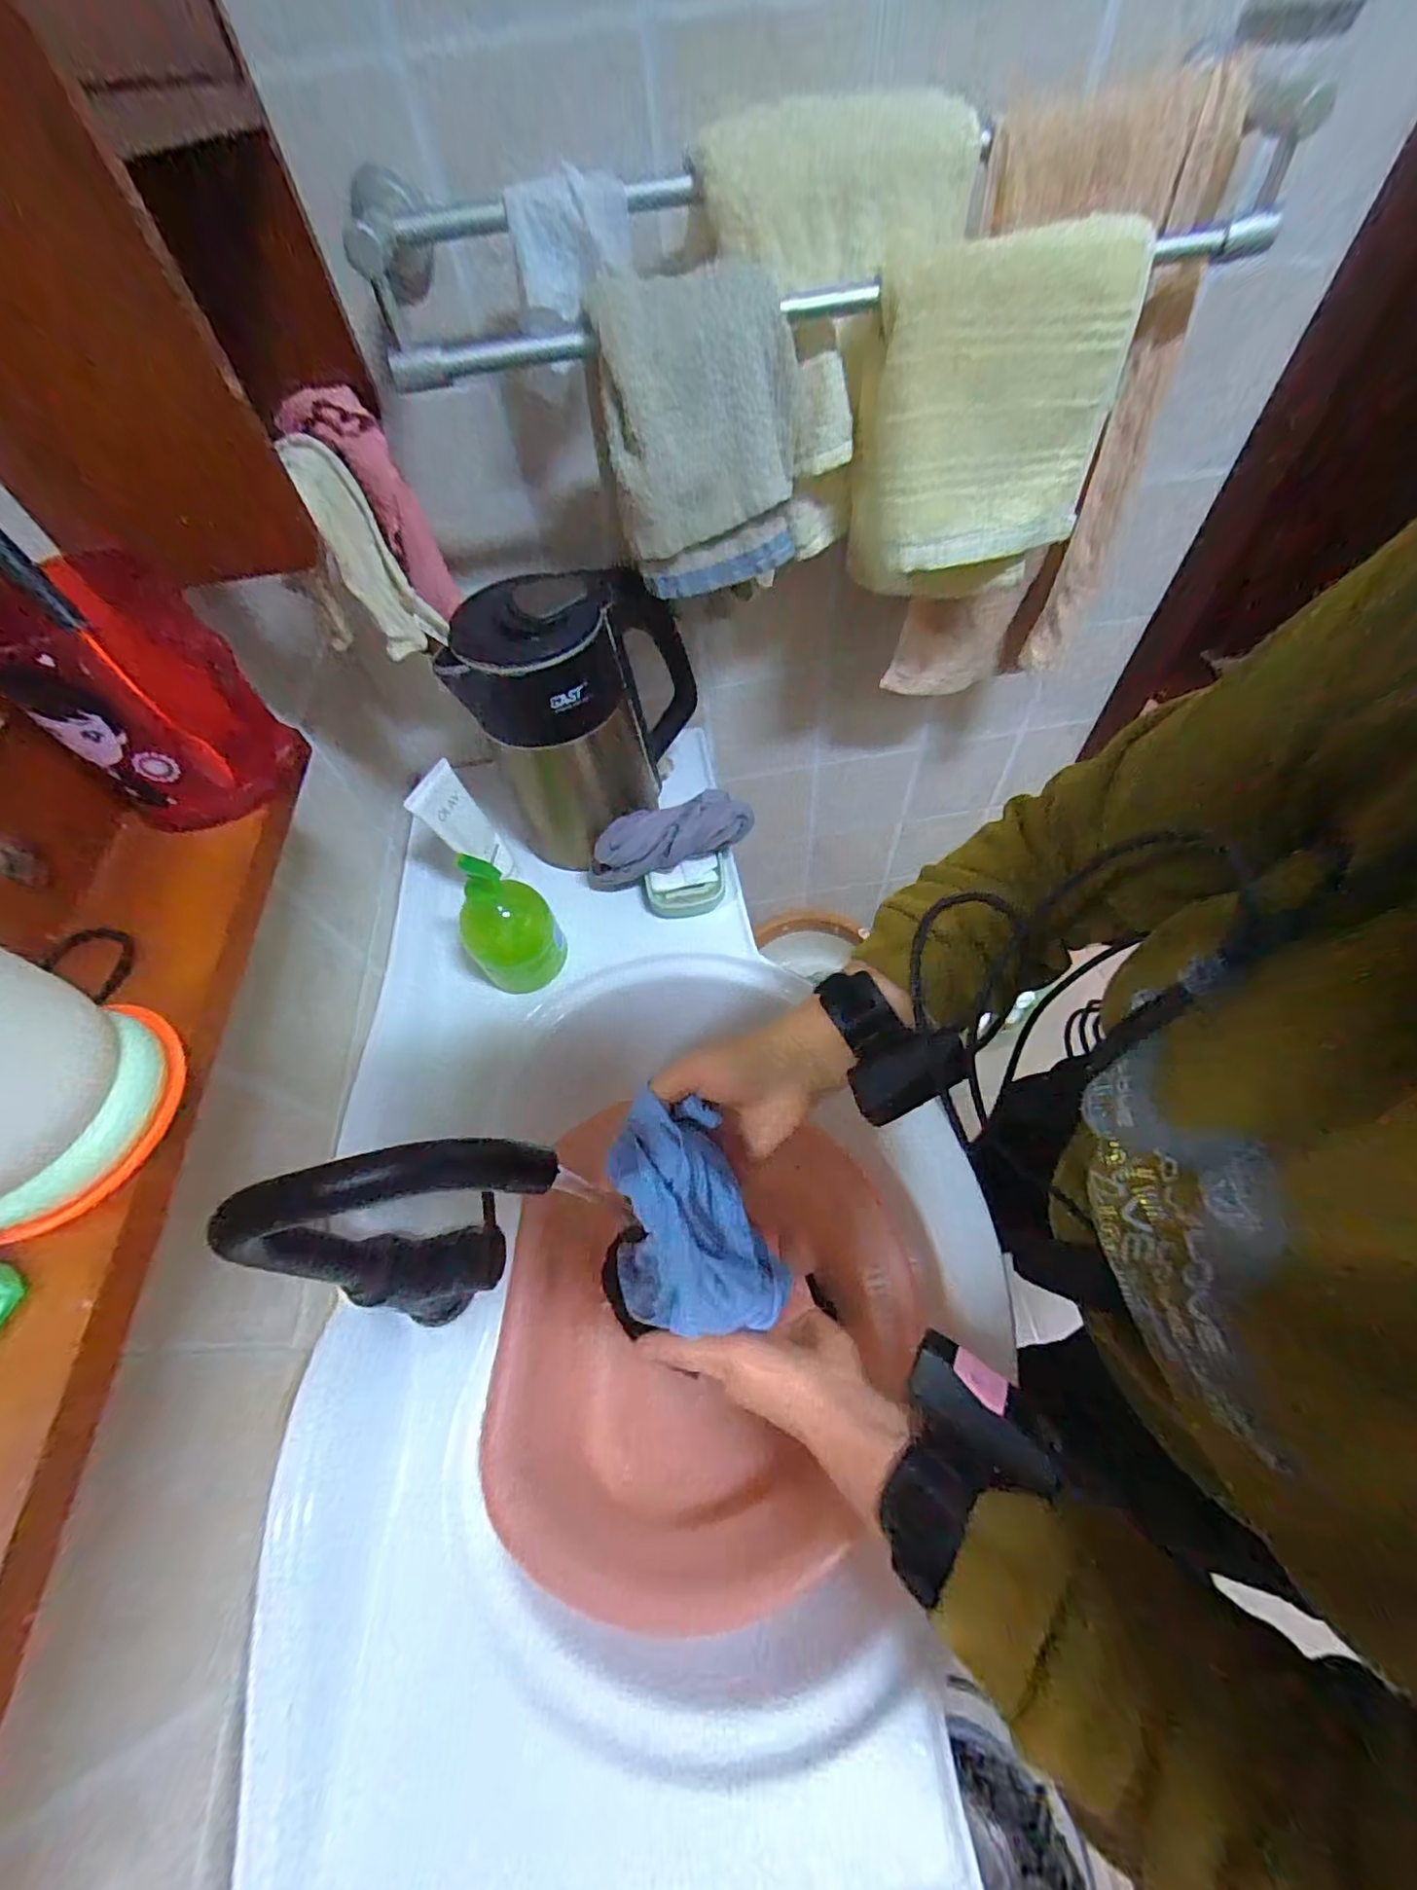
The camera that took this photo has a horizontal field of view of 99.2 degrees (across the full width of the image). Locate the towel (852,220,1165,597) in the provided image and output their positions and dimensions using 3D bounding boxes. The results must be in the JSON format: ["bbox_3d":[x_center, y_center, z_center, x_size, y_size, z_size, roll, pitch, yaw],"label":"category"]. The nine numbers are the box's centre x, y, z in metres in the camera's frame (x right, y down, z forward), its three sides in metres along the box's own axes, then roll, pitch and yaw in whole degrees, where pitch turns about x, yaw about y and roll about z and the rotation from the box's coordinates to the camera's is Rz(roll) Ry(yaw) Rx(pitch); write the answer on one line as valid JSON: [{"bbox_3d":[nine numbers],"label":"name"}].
[{"bbox_3d":[0.210,-0.388,0.465,0.182,0.197,0.074,-11,56,-2],"label":"towel"}]

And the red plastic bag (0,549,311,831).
[{"bbox_3d":[-0.272,-0.121,0.298,0.077,0.095,0.085,35,65,24],"label":"red plastic bag"}]

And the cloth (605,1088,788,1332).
[{"bbox_3d":[-0.020,0.170,0.368,0.093,0.089,0.126,-22,57,-10],"label":"cloth"}]

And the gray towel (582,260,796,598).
[{"bbox_3d":[-0.002,-0.360,0.436,0.137,0.177,0.049,-18,36,-9],"label":"gray towel"}]

